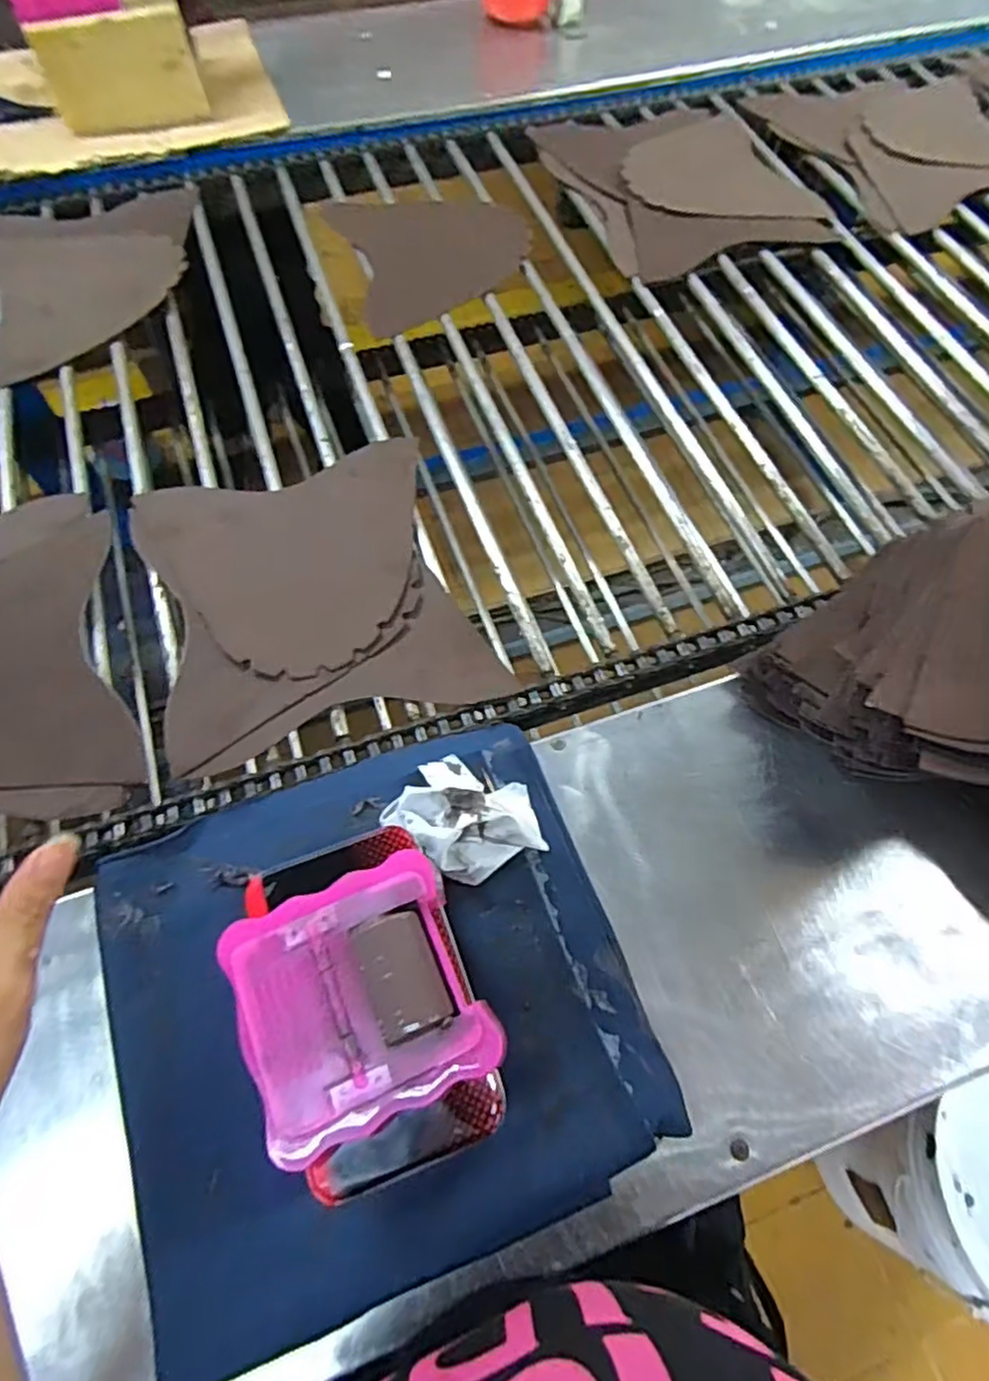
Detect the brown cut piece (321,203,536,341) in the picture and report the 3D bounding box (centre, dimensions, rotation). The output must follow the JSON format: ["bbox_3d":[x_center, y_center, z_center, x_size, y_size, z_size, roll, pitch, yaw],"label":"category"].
[{"bbox_3d":[-0.064,-0.517,0.805,0.215,0.006,0.241,-15,66,-7],"label":"brown cut piece"}]

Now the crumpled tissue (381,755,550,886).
[{"bbox_3d":[-0.015,0.084,0.457,0.096,0.047,0.077,26,66,10],"label":"crumpled tissue"}]

